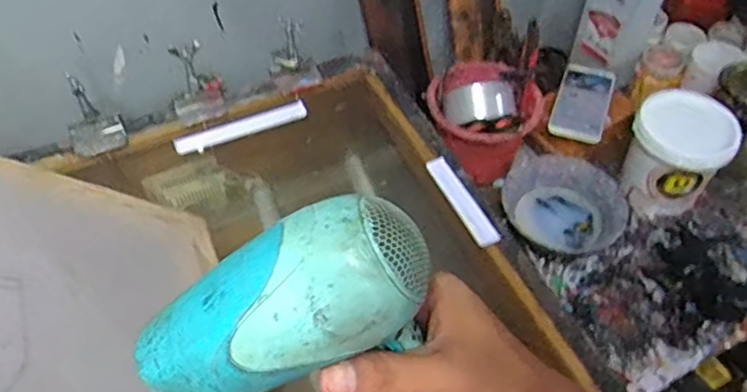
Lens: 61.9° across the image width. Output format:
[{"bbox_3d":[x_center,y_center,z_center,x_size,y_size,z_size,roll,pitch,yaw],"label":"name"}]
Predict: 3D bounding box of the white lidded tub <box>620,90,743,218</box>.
[{"bbox_3d":[0.409,-0.053,0.855,0.127,0.138,0.108,31,57,23],"label":"white lidded tub"}]

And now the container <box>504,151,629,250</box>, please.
[{"bbox_3d":[0.259,0.007,0.838,0.165,0.053,0.127,33,58,24],"label":"container"}]

